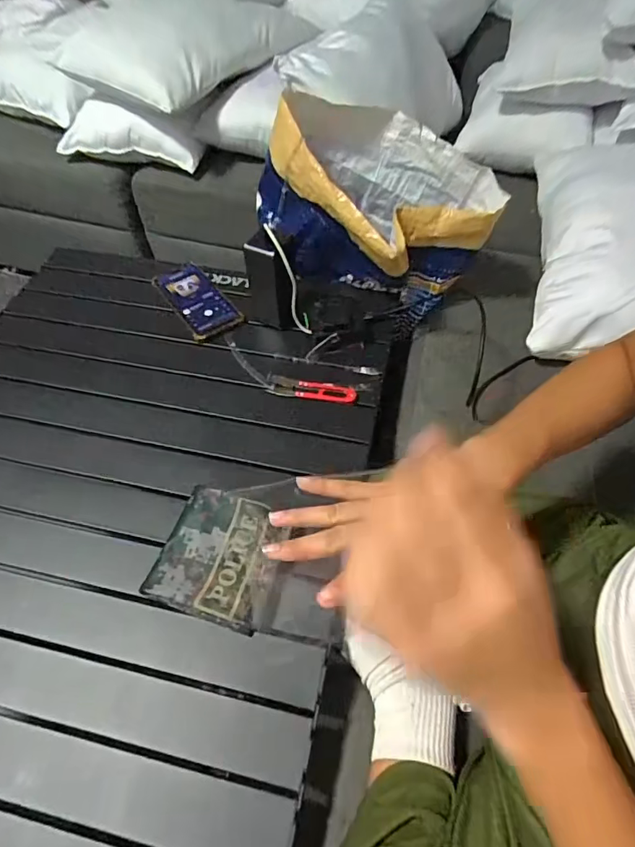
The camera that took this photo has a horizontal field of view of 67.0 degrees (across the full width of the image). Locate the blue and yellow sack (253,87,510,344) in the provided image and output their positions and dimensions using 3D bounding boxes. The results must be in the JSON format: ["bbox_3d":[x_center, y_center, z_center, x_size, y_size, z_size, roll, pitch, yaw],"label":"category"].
[{"bbox_3d":[0.084,-0.316,0.724,0.324,0.237,0.219,32,61,21],"label":"blue and yellow sack"}]

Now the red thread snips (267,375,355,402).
[{"bbox_3d":[-0.008,-0.045,0.639,0.118,0.010,0.031,11,56,8],"label":"red thread snips"}]

